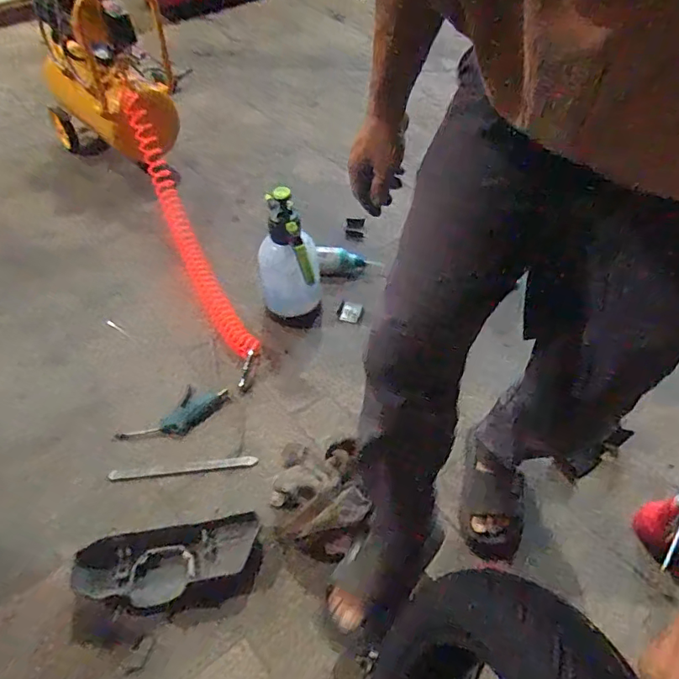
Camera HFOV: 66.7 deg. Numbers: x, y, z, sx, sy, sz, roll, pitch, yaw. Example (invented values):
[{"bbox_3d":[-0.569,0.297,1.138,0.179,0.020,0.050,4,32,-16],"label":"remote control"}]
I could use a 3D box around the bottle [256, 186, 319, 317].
[{"bbox_3d":[-0.118,-0.176,1.189,0.131,0.336,0.159,-2,51,-3],"label":"bottle"}]

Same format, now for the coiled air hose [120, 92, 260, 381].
[{"bbox_3d":[-0.415,-0.315,1.390,0.078,0.155,0.912,-21,66,-17],"label":"coiled air hose"}]

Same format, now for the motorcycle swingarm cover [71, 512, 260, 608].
[{"bbox_3d":[-0.290,0.385,0.897,0.297,0.069,0.124,-10,52,-9],"label":"motorcycle swingarm cover"}]

